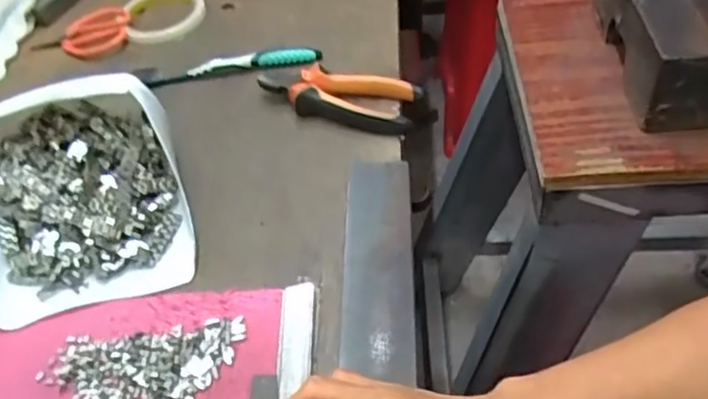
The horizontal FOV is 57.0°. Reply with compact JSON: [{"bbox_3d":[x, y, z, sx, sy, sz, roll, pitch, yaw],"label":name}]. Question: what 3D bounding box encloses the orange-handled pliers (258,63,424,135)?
[{"bbox_3d":[-0.018,-0.094,0.587,0.154,0.030,0.054,14,51,20],"label":"orange-handled pliers"}]

